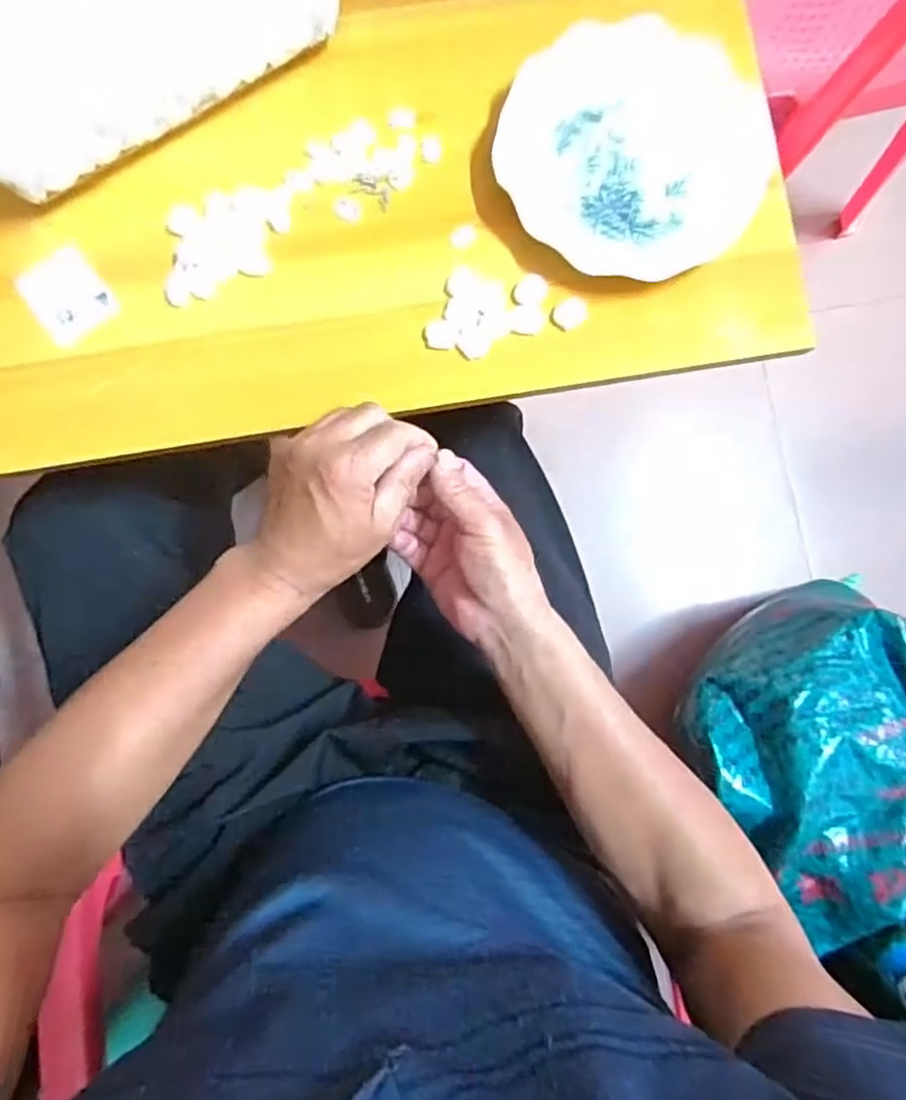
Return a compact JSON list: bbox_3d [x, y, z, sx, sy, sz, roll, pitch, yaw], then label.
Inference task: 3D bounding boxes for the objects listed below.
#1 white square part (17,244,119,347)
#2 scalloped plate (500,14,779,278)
[{"bbox_3d":[-0.270,-0.178,0.449,0.048,0.005,0.057,-37,87,-4],"label":"white square part"},{"bbox_3d":[0.130,-0.285,0.456,0.181,0.019,0.192,0,85,-2],"label":"scalloped plate"}]

